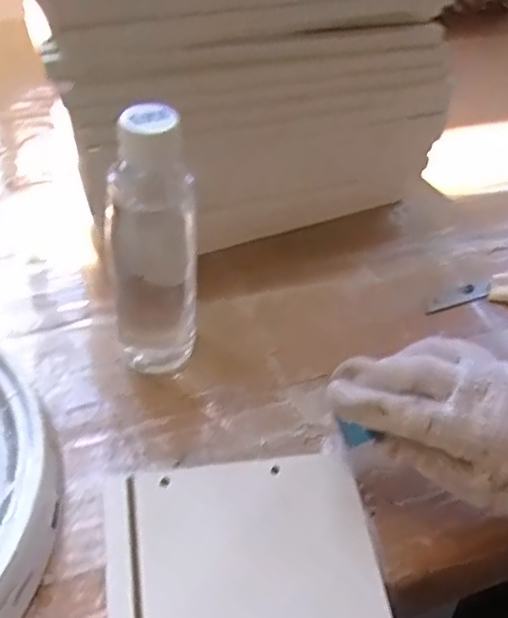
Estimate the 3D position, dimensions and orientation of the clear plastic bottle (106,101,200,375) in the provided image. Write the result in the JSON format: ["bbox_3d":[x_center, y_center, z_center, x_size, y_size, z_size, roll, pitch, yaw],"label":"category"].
[{"bbox_3d":[-0.064,-0.031,0.409,0.035,0.190,0.050,36,52,27],"label":"clear plastic bottle"}]

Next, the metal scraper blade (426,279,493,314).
[{"bbox_3d":[0.171,-0.010,0.545,0.068,0.004,0.019,-16,46,-15],"label":"metal scraper blade"}]

